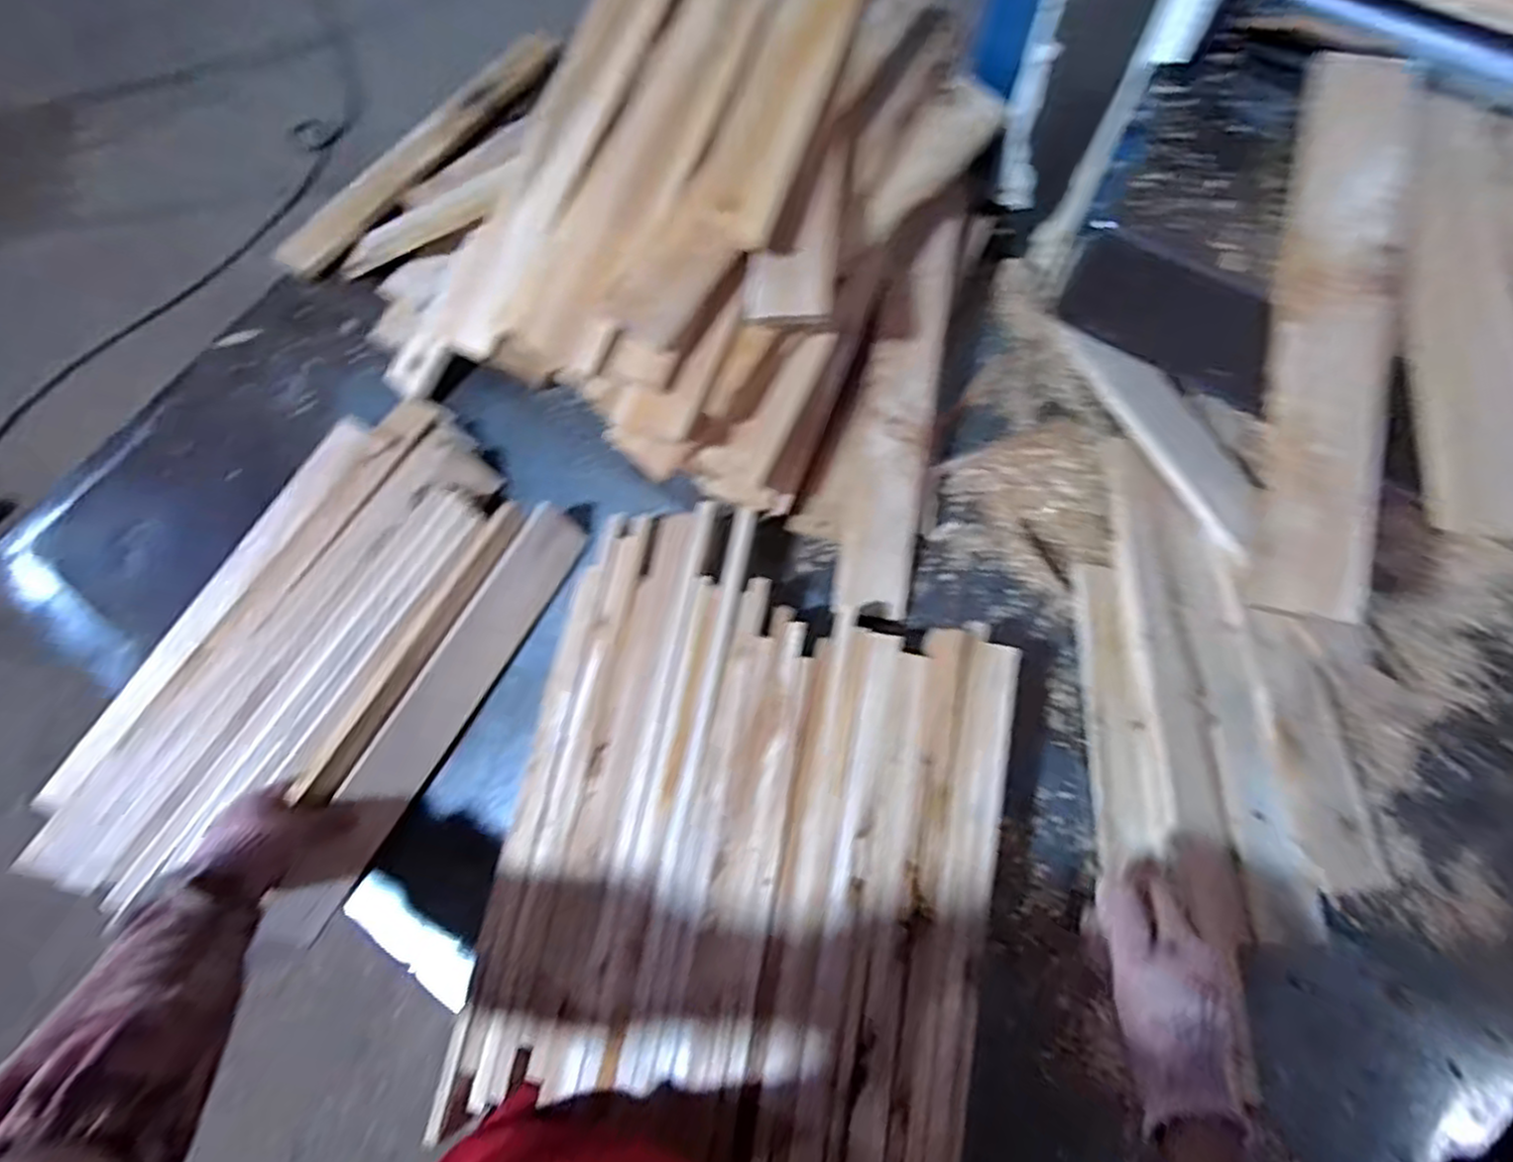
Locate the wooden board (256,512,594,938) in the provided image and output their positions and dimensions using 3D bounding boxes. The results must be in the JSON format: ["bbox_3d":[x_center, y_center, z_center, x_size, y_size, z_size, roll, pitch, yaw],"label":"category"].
[{"bbox_3d":[-0.317,0.130,0.724,0.010,0.068,0.465,15,70,45],"label":"wooden board"}]

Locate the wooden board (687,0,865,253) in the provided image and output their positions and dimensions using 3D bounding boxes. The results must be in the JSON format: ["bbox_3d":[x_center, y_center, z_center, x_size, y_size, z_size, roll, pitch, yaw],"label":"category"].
[{"bbox_3d":[0.051,-0.504,0.658,0.080,0.027,0.434,21,85,7],"label":"wooden board"}]

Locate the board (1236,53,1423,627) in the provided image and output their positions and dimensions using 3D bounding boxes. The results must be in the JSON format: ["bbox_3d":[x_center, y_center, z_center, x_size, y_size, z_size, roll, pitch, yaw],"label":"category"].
[{"bbox_3d":[0.437,-0.198,0.549,0.081,0.020,0.460,14,78,8],"label":"board"}]

